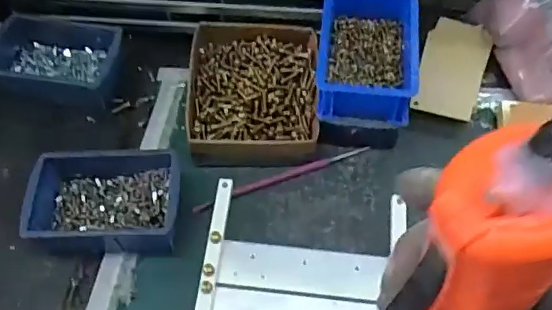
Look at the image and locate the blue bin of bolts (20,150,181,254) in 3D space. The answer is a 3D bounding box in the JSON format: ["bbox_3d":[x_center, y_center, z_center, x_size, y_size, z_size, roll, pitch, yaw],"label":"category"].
[{"bbox_3d":[-0.167,0.044,0.562,0.148,0.050,0.105,-2,55,0],"label":"blue bin of bolts"}]

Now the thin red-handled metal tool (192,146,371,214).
[{"bbox_3d":[0.009,0.021,0.593,0.203,0.009,0.011,-20,57,-12],"label":"thin red-handled metal tool"}]

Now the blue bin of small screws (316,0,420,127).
[{"bbox_3d":[0.095,-0.101,0.599,0.101,0.072,0.150,7,58,6],"label":"blue bin of small screws"}]

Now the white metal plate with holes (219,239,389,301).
[{"bbox_3d":[0.021,0.099,0.484,0.137,0.004,0.043,5,58,5],"label":"white metal plate with holes"}]

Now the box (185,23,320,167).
[{"bbox_3d":[-0.023,-0.071,0.640,0.143,0.045,0.188,0,55,2],"label":"box"}]

